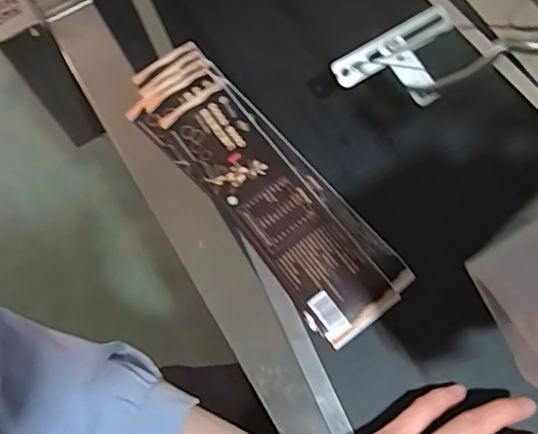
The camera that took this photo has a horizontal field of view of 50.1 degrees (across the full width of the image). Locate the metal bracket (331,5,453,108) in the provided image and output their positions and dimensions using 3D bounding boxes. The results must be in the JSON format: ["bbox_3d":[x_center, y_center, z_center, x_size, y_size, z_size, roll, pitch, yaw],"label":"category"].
[{"bbox_3d":[0.106,-0.116,0.451,0.099,0.011,0.063,-30,93,-4],"label":"metal bracket"}]

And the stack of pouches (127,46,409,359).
[{"bbox_3d":[-0.009,-0.030,0.477,0.085,0.011,0.288,-39,76,-11],"label":"stack of pouches"}]

